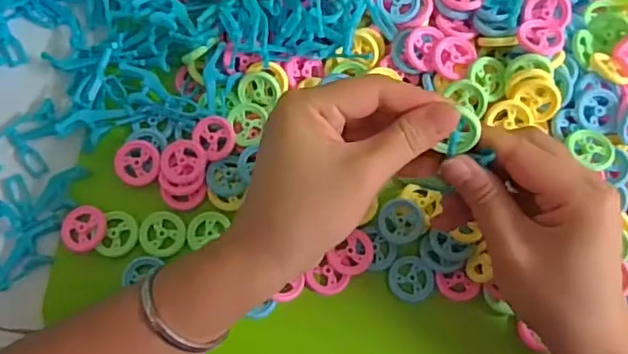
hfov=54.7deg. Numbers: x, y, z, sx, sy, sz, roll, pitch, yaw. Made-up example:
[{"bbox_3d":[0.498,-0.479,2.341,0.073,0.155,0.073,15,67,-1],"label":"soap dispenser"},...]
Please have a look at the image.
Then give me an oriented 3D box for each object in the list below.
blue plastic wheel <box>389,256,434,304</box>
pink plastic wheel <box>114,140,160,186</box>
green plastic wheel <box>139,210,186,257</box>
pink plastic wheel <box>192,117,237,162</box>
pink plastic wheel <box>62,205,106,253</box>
[{"bbox_3d":[0.064,0.067,0.402,0.029,0.004,0.029,1,71,-3],"label":"blue plastic wheel"},{"bbox_3d":[-0.119,-0.010,0.410,0.030,0.005,0.031,1,71,-3],"label":"pink plastic wheel"},{"bbox_3d":[-0.101,0.038,0.402,0.029,0.004,0.030,1,71,-3],"label":"green plastic wheel"},{"bbox_3d":[-0.067,-0.027,0.411,0.027,0.007,0.030,-29,77,-9],"label":"pink plastic wheel"},{"bbox_3d":[-0.150,0.034,0.398,0.029,0.006,0.030,1,71,-3],"label":"pink plastic wheel"}]

